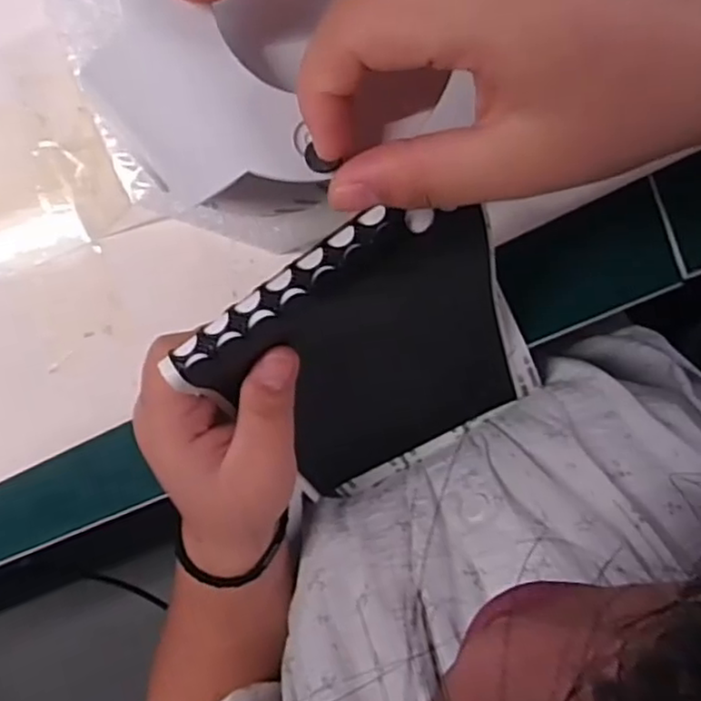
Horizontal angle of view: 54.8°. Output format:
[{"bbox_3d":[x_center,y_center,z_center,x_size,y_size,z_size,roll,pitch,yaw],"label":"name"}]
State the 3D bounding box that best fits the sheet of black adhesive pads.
[{"bbox_3d":[0.015,0.007,0.292,0.121,0.170,0.021,-29,58,2],"label":"sheet of black adhesive pads"}]

